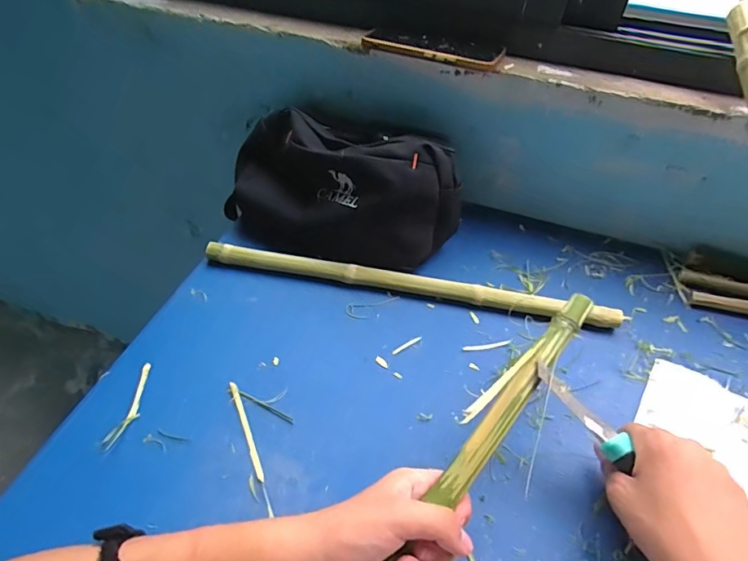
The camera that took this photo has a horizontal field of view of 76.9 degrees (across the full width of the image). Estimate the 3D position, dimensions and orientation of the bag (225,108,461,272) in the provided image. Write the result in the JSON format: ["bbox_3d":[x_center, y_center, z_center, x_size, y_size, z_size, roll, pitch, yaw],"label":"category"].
[{"bbox_3d":[-0.053,-0.108,0.570,0.294,0.125,0.131,22,50,17],"label":"bag"}]

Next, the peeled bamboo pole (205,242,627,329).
[{"bbox_3d":[0.039,0.005,0.539,0.463,0.027,0.024,9,48,6],"label":"peeled bamboo pole"}]

